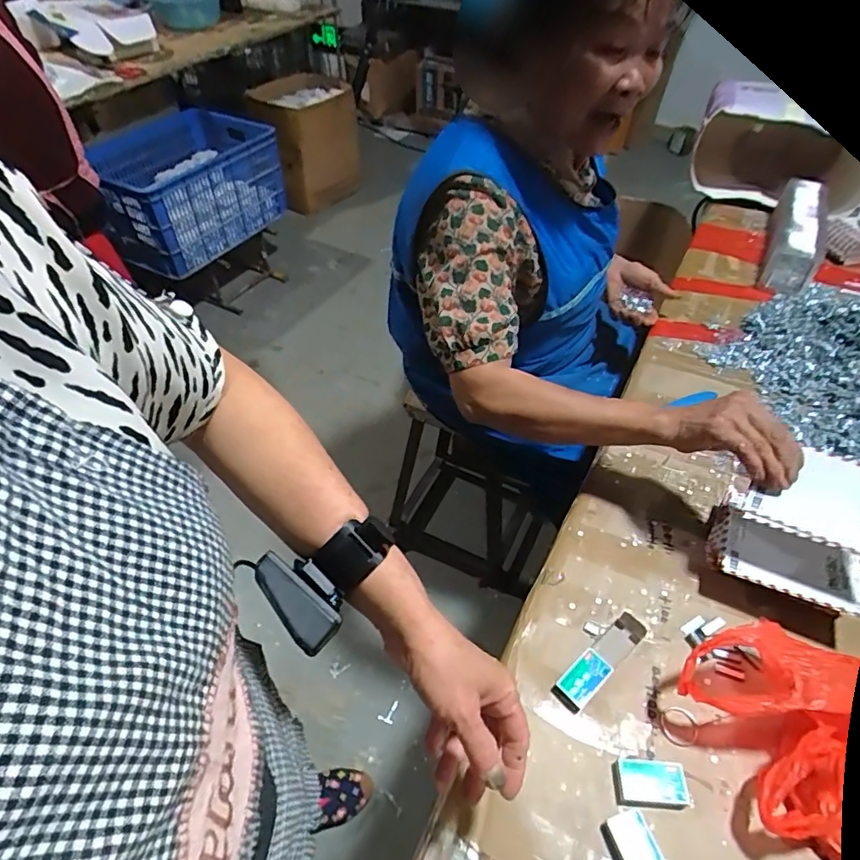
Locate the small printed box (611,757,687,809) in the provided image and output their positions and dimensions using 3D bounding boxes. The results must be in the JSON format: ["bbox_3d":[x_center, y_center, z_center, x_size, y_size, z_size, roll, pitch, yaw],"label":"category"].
[{"bbox_3d":[0.178,0.286,0.436,0.053,0.015,0.033,4,45,0],"label":"small printed box"}]

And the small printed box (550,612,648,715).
[{"bbox_3d":[0.159,0.214,0.503,0.108,0.014,0.029,-31,54,-30],"label":"small printed box"}]

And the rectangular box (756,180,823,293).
[{"bbox_3d":[0.674,-0.366,0.994,0.084,0.091,0.356,25,49,19],"label":"rectangular box"}]

